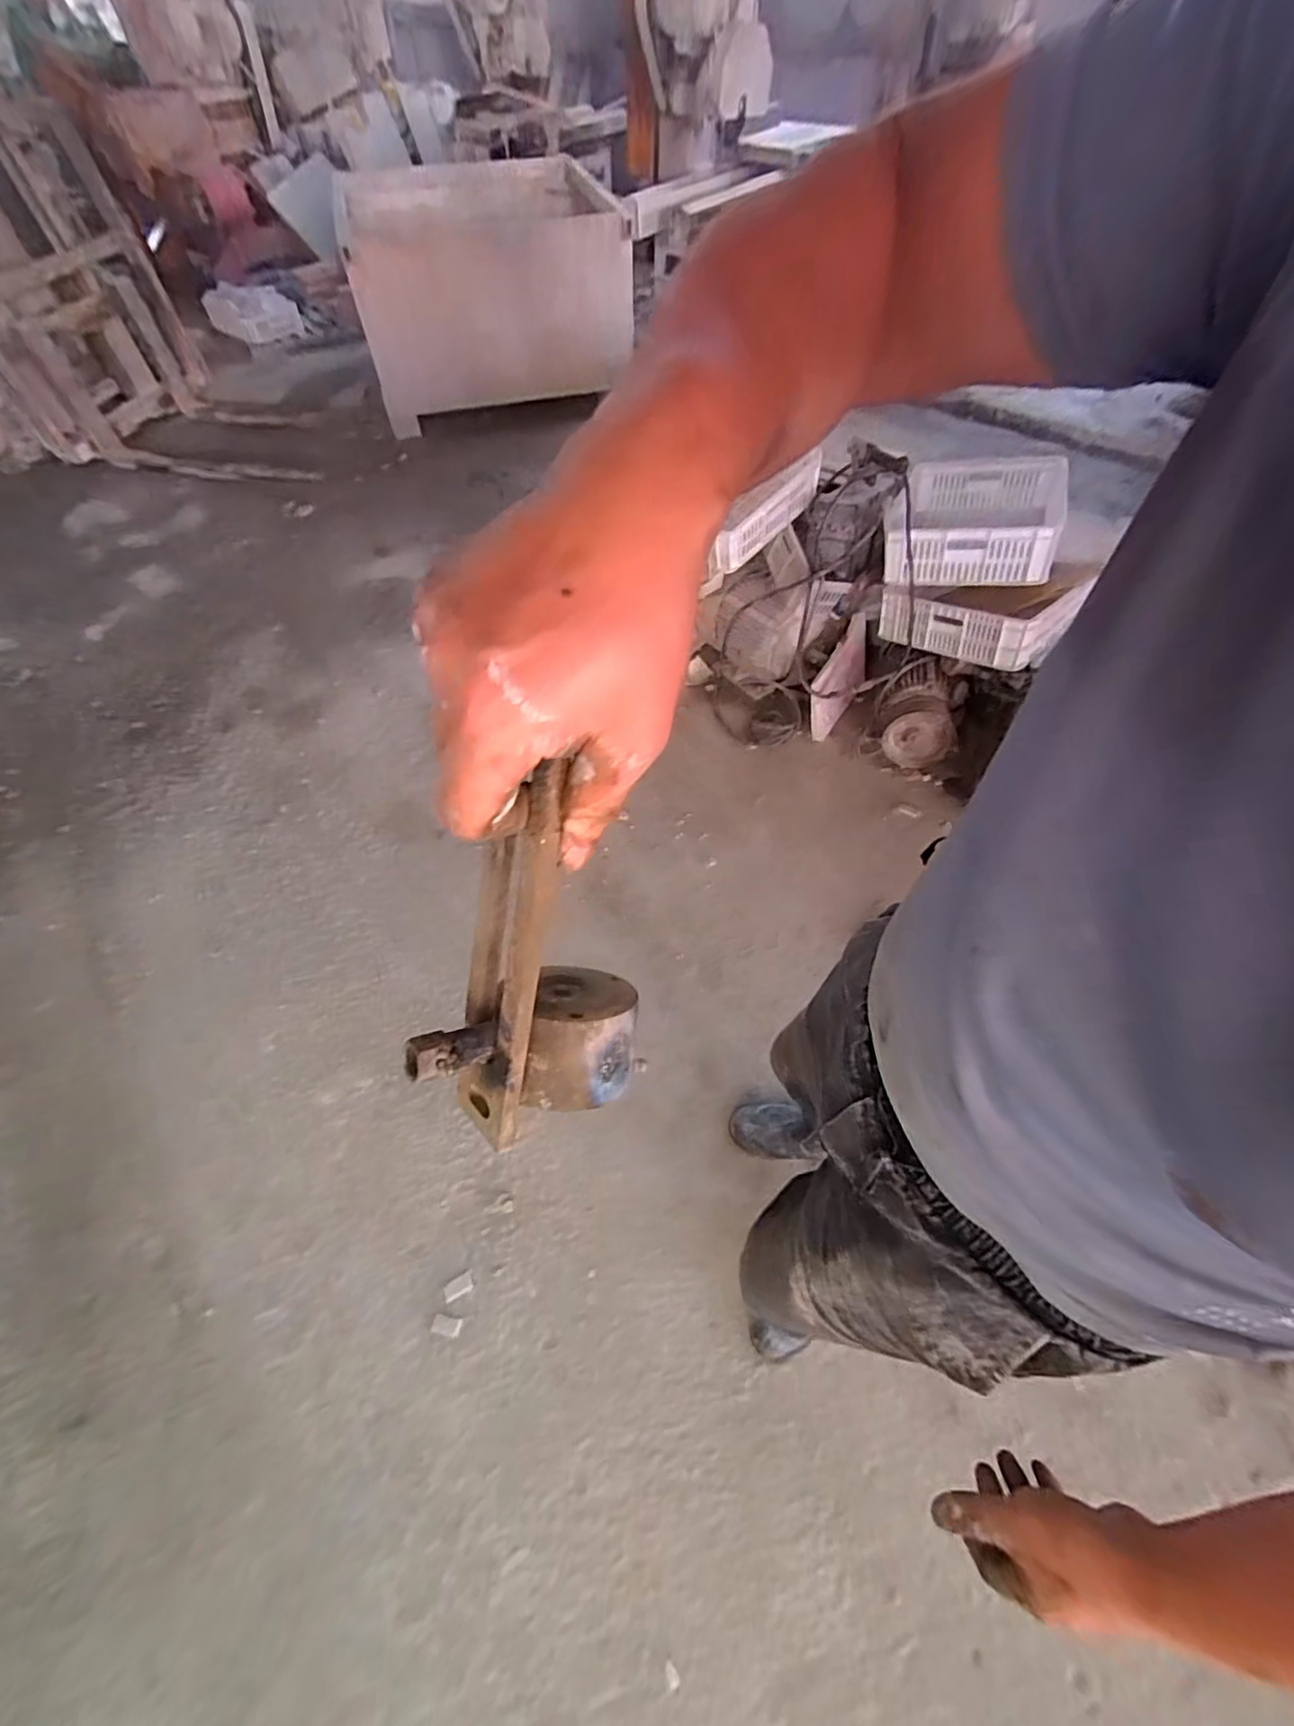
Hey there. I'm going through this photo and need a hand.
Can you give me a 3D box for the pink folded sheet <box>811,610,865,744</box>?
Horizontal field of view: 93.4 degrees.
[{"bbox_3d":[0.522,-0.509,1.642,0.115,0.072,0.345,22,95,16],"label":"pink folded sheet"}]

